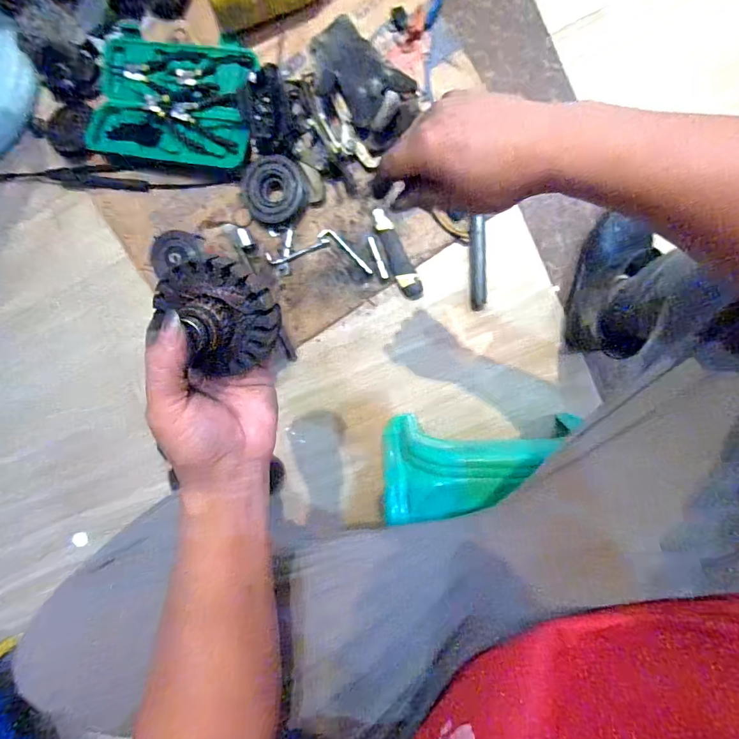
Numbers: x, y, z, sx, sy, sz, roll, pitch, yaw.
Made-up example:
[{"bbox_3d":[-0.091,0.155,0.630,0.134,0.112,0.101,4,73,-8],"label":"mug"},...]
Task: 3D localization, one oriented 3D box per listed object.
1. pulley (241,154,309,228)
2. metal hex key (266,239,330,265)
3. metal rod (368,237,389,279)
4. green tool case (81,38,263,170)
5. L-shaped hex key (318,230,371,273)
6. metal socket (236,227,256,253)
[{"bbox_3d":[-0.164,-0.310,0.729,0.108,0.045,0.103,1,95,7],"label":"pulley"},{"bbox_3d":[-0.128,-0.209,0.748,0.118,0.008,0.024,-11,93,8],"label":"metal hex key"},{"bbox_3d":[0.016,-0.194,0.726,0.012,0.009,0.073,-19,92,8],"label":"metal rod"},{"bbox_3d":[-0.348,-0.479,0.744,0.309,0.030,0.218,12,96,6],"label":"green tool case"},{"bbox_3d":[-0.041,-0.207,0.737,0.116,0.005,0.023,42,98,2],"label":"L-shaped hex key"},{"bbox_3d":[-0.227,-0.239,0.759,0.025,0.024,0.045,-20,92,8],"label":"metal socket"}]

